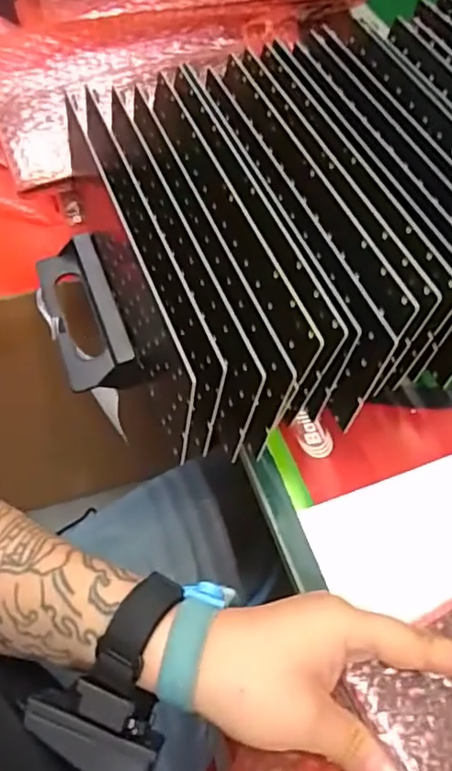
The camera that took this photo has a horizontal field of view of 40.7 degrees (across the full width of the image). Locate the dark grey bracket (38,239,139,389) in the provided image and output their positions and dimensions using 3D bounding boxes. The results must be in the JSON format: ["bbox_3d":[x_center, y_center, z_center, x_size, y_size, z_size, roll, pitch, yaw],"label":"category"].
[{"bbox_3d":[-0.111,-0.057,0.473,0.049,0.023,0.141,-19,59,-10],"label":"dark grey bracket"}]

